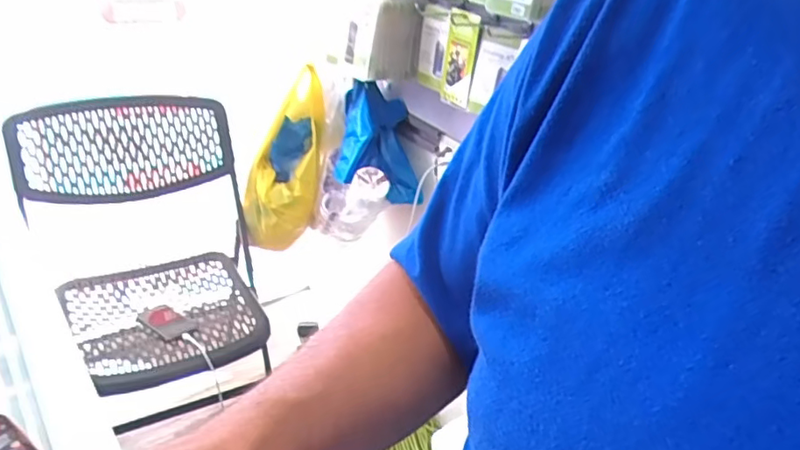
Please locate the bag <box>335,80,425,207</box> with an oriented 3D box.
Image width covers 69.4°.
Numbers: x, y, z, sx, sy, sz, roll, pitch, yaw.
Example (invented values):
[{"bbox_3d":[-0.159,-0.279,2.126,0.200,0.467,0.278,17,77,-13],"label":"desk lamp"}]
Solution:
[{"bbox_3d":[-0.065,-0.213,1.462,0.202,0.239,0.214,-2,31,-17],"label":"bag"}]

